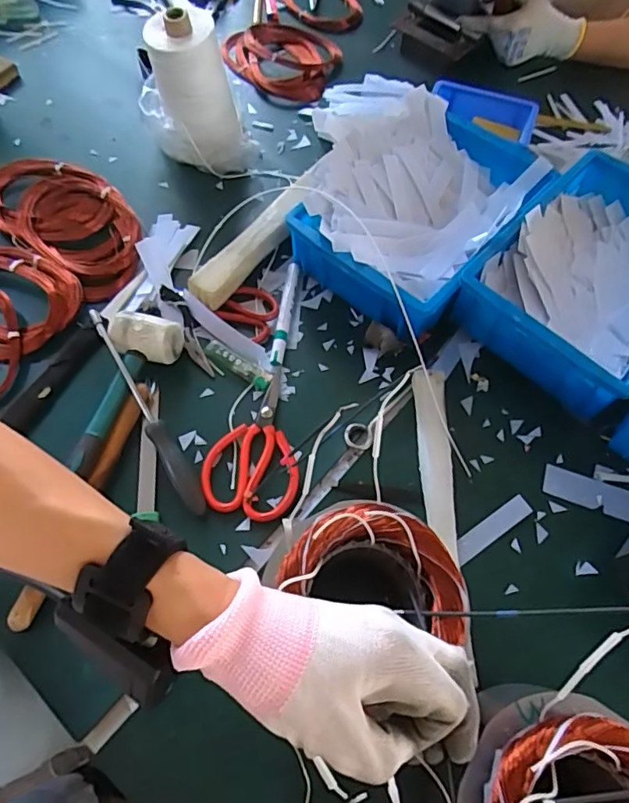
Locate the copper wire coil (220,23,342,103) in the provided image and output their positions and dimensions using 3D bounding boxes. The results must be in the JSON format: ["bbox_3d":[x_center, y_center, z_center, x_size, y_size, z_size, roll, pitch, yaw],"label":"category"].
[{"bbox_3d":[-0.056,-0.548,0.846,0.184,0.016,0.175,1,62,-2],"label":"copper wire coil"}]

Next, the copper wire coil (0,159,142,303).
[{"bbox_3d":[-0.307,-0.228,0.669,0.231,0.031,0.128,36,67,15],"label":"copper wire coil"}]

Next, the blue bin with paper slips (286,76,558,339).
[{"bbox_3d":[0.116,-0.237,0.646,0.235,0.103,0.296,38,67,16],"label":"blue bin with paper slips"}]

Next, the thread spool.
[{"bbox_3d":[-0.154,-0.384,0.681,0.100,0.162,0.100,-18,65,-11],"label":"thread spool"}]

